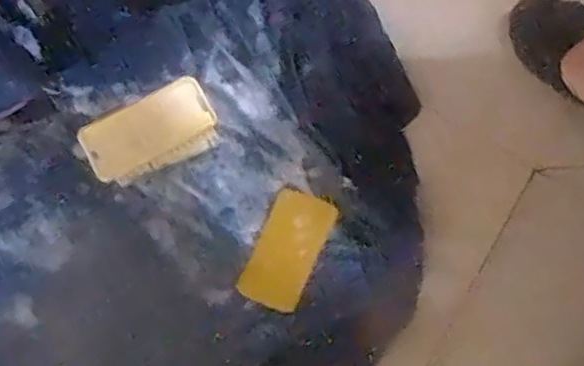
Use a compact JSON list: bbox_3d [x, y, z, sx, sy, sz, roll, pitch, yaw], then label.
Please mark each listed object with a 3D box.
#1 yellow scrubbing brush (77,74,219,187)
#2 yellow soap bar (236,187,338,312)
[{"bbox_3d":[-0.118,-0.039,0.565,0.107,0.045,0.059,-27,79,-6],"label":"yellow scrubbing brush"},{"bbox_3d":[-0.003,0.055,0.552,0.052,0.023,0.098,23,79,5],"label":"yellow soap bar"}]

